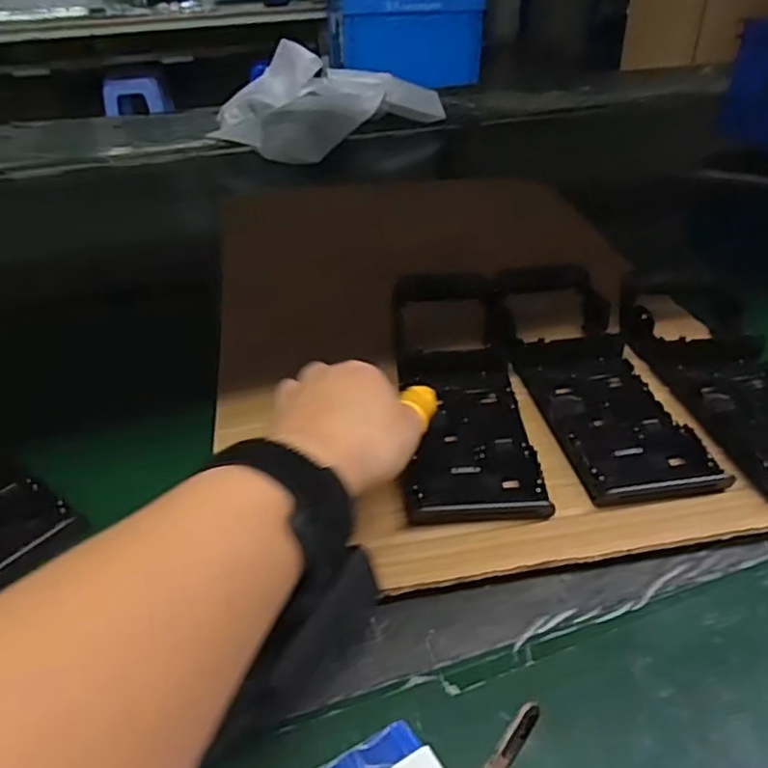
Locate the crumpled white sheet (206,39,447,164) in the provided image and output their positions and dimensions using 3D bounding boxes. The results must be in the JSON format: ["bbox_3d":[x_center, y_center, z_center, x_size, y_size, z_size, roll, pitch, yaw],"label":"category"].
[{"bbox_3d":[-0.092,-0.438,1.012,0.221,0.115,0.325,26,44,34],"label":"crumpled white sheet"}]

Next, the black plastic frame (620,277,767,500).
[{"bbox_3d":[0.225,-0.014,0.432,0.084,0.029,0.234,-2,35,0],"label":"black plastic frame"}]

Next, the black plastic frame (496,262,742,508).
[{"bbox_3d":[0.135,-0.012,0.426,0.081,0.035,0.215,-7,36,-7],"label":"black plastic frame"}]

